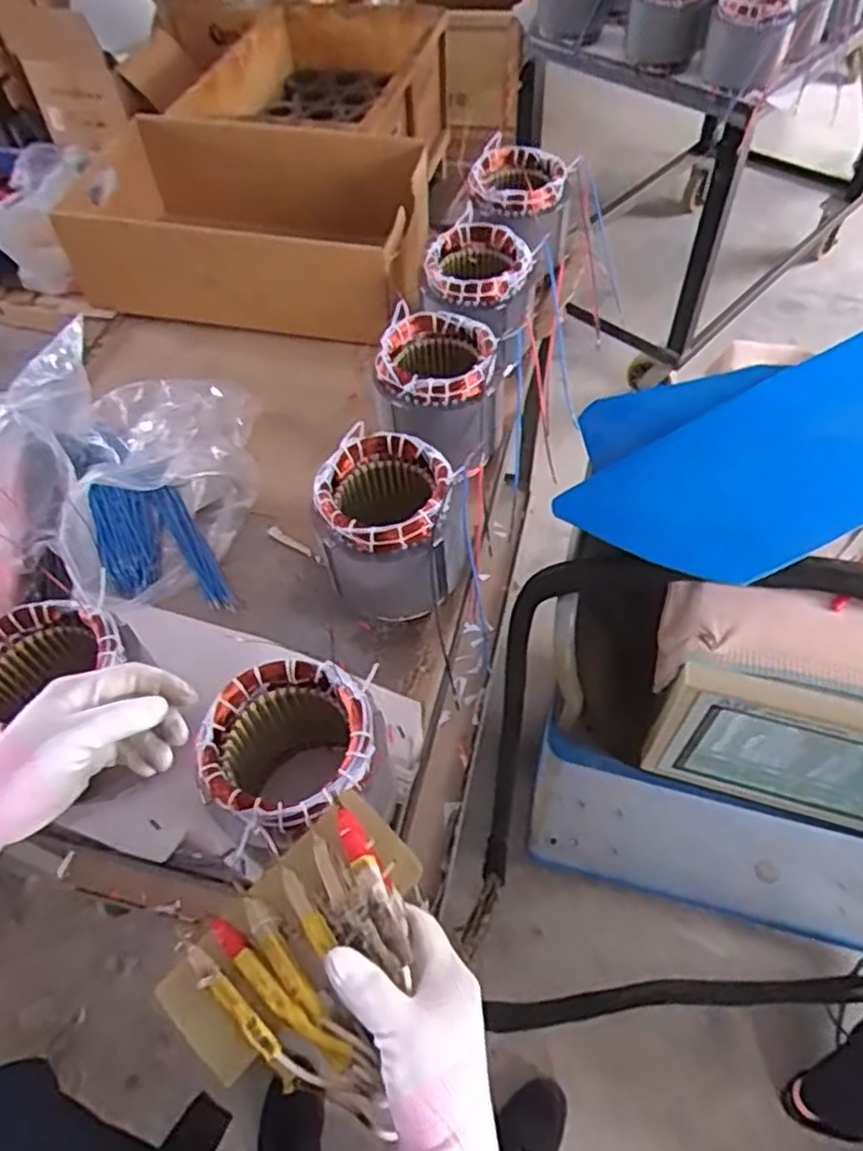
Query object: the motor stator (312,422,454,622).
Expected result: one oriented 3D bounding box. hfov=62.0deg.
[{"bbox_3d":[-0.046,-0.051,0.790,0.150,0.156,0.140,2,56,5],"label":"motor stator"}]

